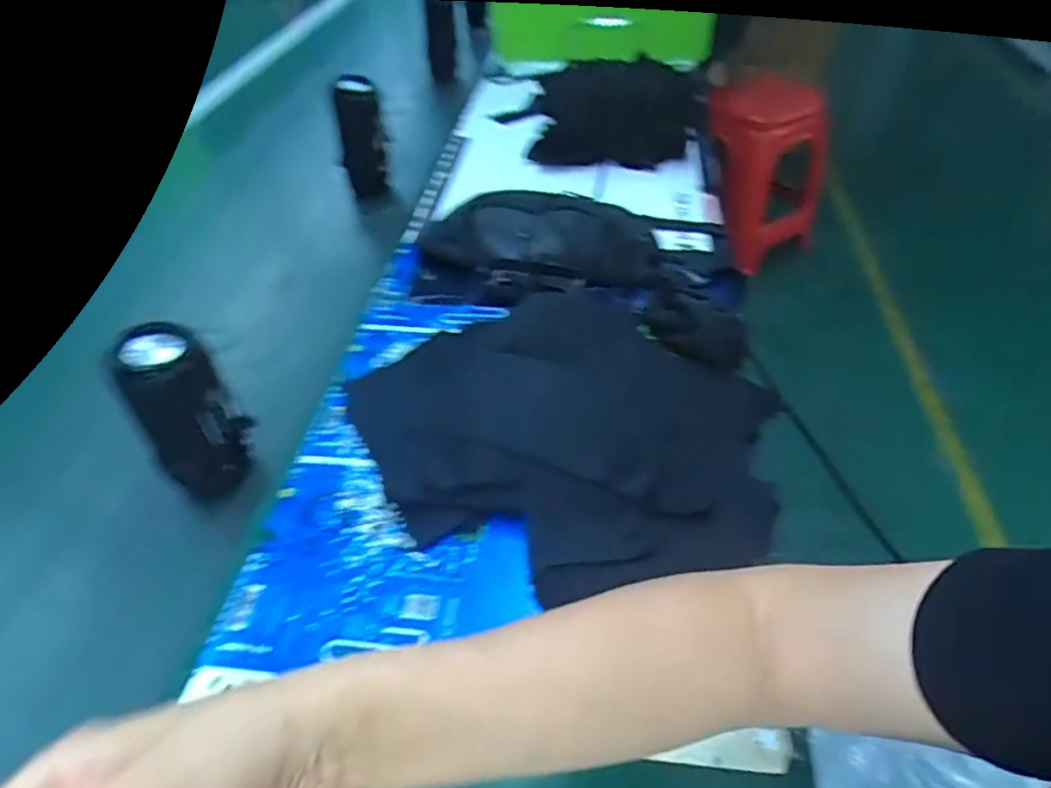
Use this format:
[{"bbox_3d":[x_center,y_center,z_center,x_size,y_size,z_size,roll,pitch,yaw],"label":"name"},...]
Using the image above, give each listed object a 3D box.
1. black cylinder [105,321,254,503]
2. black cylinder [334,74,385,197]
[{"bbox_3d":[-0.255,0.018,0.472,0.064,0.142,0.054,-12,46,-9],"label":"black cylinder"},{"bbox_3d":[-0.213,-0.322,0.808,0.054,0.180,0.055,-13,45,-7],"label":"black cylinder"}]

